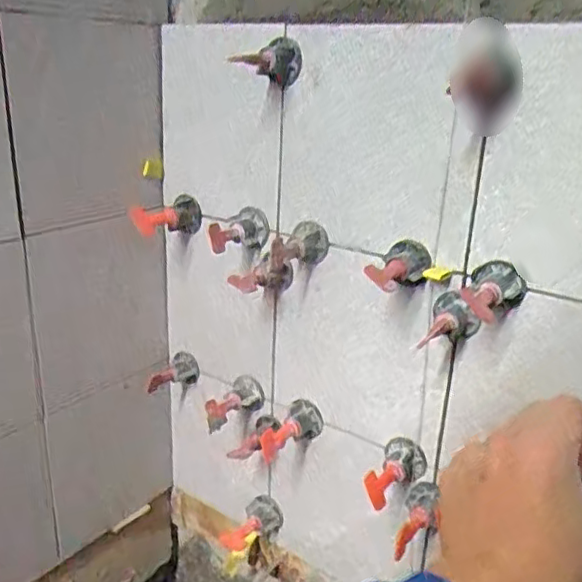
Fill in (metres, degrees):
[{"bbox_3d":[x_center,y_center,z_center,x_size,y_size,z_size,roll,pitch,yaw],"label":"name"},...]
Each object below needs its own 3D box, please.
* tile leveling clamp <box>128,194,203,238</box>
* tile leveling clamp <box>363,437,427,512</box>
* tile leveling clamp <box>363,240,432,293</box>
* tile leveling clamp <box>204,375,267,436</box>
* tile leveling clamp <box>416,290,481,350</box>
[{"bbox_3d":[-0.106,-0.060,0.508,0.029,0.030,0.060,19,26,39],"label":"tile leveling clamp"},{"bbox_3d":[0.072,0.132,0.445,0.051,0.029,0.027,-33,37,-31],"label":"tile leveling clamp"},{"bbox_3d":[0.069,-0.014,0.395,0.031,0.027,0.042,11,22,24],"label":"tile leveling clamp"},{"bbox_3d":[-0.052,0.096,0.525,0.056,0.025,0.028,-16,27,-41],"label":"tile leveling clamp"},{"bbox_3d":[0.101,0.022,0.388,0.034,0.032,0.041,9,21,18],"label":"tile leveling clamp"}]

